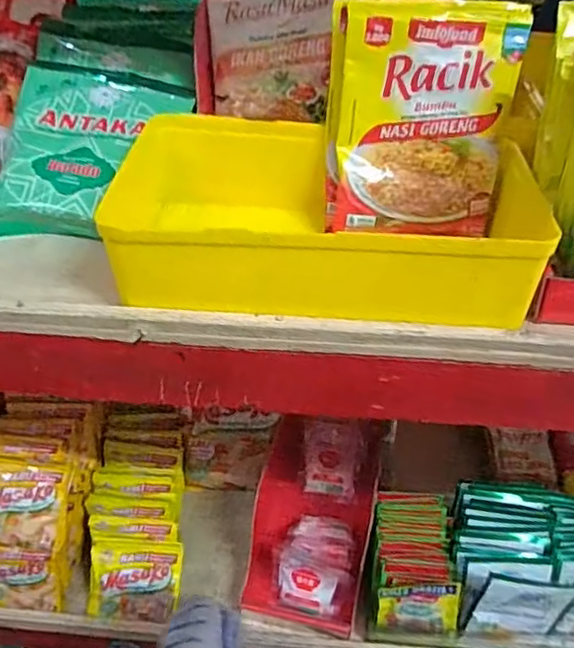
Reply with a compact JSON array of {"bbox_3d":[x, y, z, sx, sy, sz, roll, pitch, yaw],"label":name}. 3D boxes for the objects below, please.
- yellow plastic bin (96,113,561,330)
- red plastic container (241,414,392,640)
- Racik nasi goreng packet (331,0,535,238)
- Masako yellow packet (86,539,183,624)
[{"bbox_3d":[0.017,-0.060,0.339,0.221,0.058,0.118,5,41,3],"label":"yellow plastic bin"},{"bbox_3d":[0.028,0.196,0.642,0.126,0.101,0.210,12,42,11],"label":"red plastic container"},{"bbox_3d":[0.079,-0.115,0.345,0.097,0.126,0.009,3,23,-1],"label":"Racik nasi goreng packet"},{"bbox_3d":[-0.146,0.248,0.575,0.086,0.074,0.012,3,0,-3],"label":"Masako yellow packet"}]

